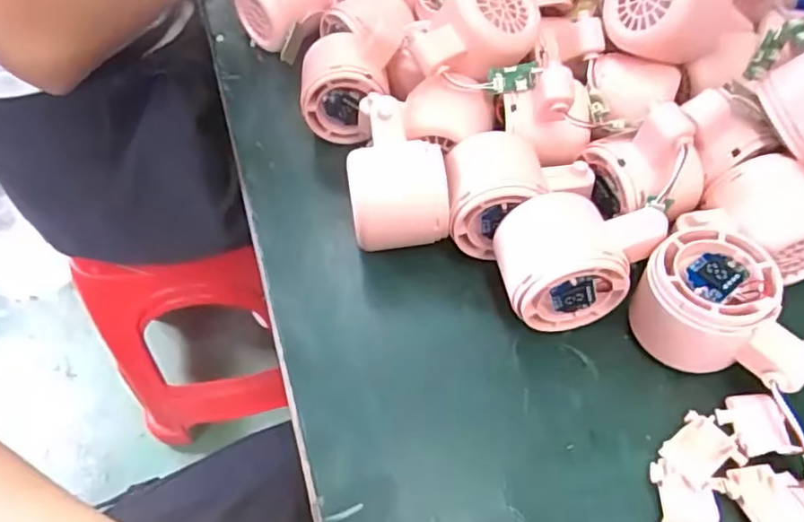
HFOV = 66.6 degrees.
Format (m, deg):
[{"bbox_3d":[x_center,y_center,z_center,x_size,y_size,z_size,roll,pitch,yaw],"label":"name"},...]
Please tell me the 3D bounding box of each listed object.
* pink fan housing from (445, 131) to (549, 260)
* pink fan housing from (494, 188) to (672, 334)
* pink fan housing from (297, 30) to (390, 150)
[{"bbox_3d":[0.052,-0.040,0.347,0.052,0.048,0.053,-3,52,4],"label":"pink fan housing"},{"bbox_3d":[0.092,0.001,0.320,0.077,0.054,0.050,-7,52,1],"label":"pink fan housing"},{"bbox_3d":[-0.040,-0.115,0.413,0.054,0.059,0.054,-8,52,-1],"label":"pink fan housing"}]

